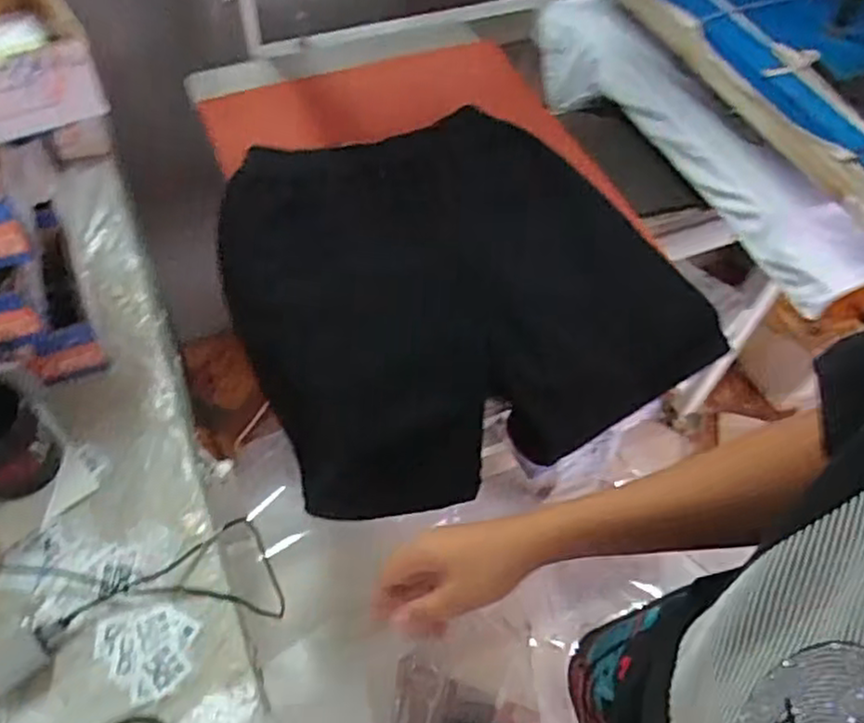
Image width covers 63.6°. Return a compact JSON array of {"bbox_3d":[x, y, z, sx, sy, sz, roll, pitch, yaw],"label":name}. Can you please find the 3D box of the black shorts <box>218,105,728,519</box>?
[{"bbox_3d":[0.034,-0.081,0.738,0.426,0.124,0.384,-22,58,-17],"label":"black shorts"}]

